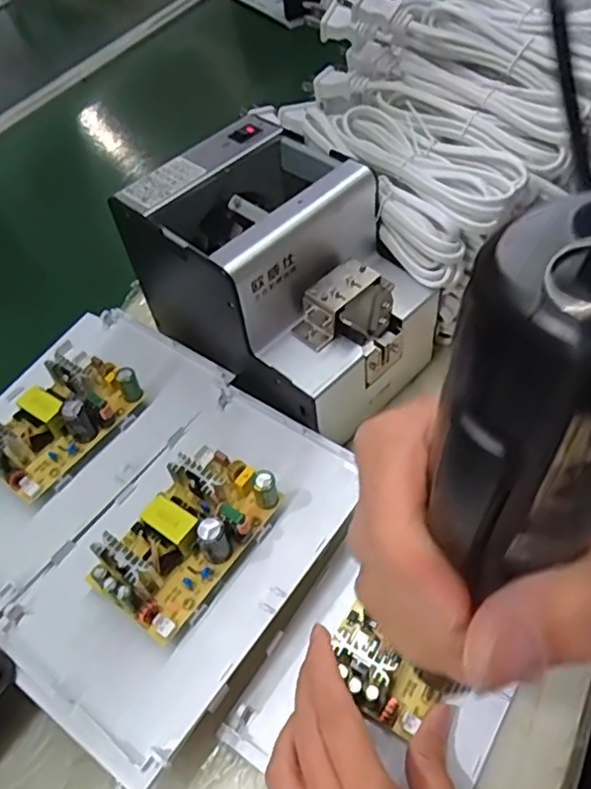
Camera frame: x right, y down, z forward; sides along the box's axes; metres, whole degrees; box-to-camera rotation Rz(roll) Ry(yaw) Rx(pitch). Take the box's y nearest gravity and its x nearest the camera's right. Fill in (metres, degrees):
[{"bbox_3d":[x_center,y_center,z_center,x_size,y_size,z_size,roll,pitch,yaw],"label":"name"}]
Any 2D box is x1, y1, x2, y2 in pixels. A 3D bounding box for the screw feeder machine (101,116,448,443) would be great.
[{"bbox_3d":[-0.008,-0.077,0.421,0.173,0.136,0.124,34,61,28],"label":"screw feeder machine"}]

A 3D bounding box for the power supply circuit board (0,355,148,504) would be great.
[{"bbox_3d":[-0.151,0.013,0.388,0.058,0.035,0.102,27,58,25],"label":"power supply circuit board"}]

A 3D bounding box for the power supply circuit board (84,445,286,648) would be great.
[{"bbox_3d":[-0.059,0.074,0.328,0.057,0.037,0.099,27,58,25],"label":"power supply circuit board"}]

